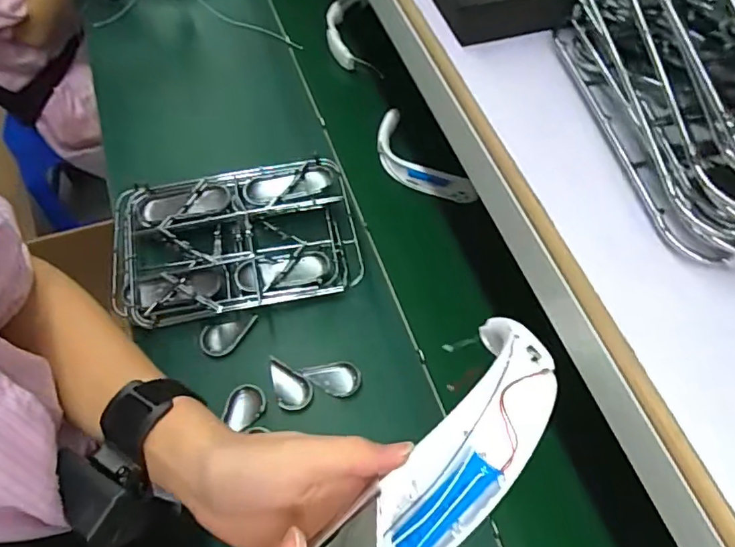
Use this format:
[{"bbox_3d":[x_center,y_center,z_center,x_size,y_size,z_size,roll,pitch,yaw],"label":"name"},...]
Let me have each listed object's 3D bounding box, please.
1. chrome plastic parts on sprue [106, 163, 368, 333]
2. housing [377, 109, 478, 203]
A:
[{"bbox_3d":[-0.197,-0.047,0.779,0.355,0.055,0.226,-8,62,-5],"label":"chrome plastic parts on sprue"},{"bbox_3d":[0.089,-0.185,0.893,0.081,0.065,0.224,-32,67,-17],"label":"housing"}]

